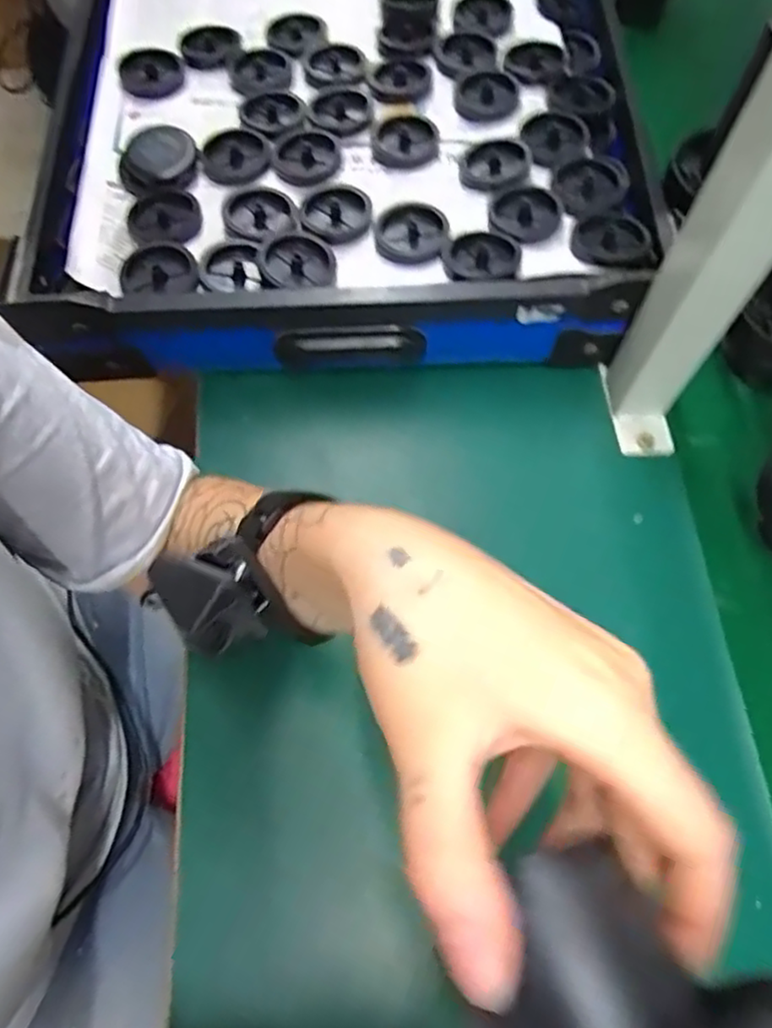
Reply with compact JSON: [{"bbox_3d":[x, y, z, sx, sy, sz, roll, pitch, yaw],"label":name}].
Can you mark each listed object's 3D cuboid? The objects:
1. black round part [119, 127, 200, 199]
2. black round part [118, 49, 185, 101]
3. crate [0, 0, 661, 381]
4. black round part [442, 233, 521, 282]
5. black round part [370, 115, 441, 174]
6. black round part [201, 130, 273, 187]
[{"bbox_3d":[-0.168,-0.262,0.498,0.051,0.024,0.051,0,67,0],"label":"black round part"},{"bbox_3d":[-0.192,-0.360,0.551,0.050,0.013,0.050,0,67,0],"label":"black round part"},{"bbox_3d":[-0.030,-0.392,0.577,0.446,0.079,0.594,0,67,0],"label":"crate"},{"bbox_3d":[0.067,-0.177,0.464,0.050,0.009,0.050,0,67,0],"label":"black round part"},{"bbox_3d":[0.015,-0.288,0.522,0.051,0.010,0.052,0,67,0],"label":"black round part"},{"bbox_3d":[-0.115,-0.270,0.514,0.050,0.013,0.052,0,67,0],"label":"black round part"}]

